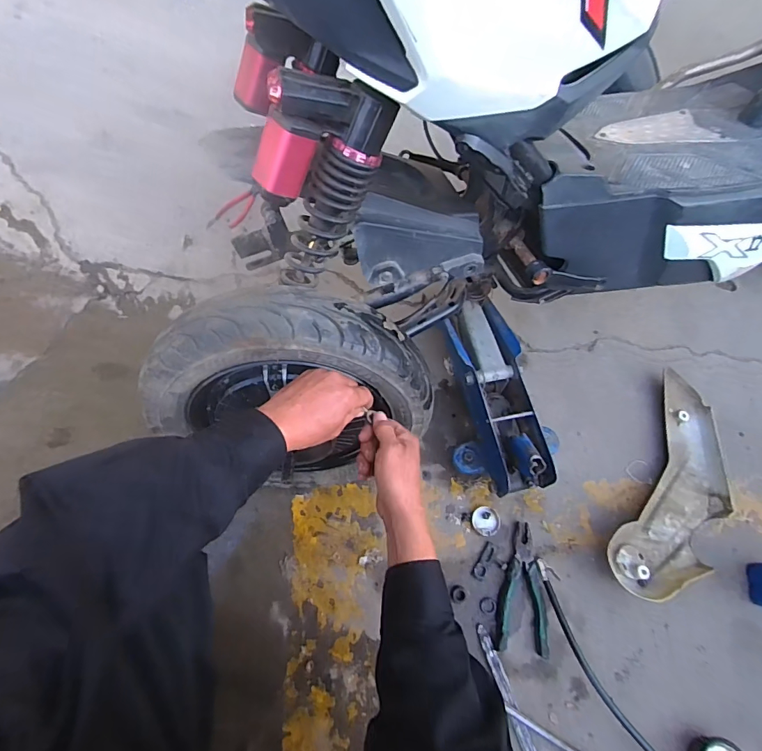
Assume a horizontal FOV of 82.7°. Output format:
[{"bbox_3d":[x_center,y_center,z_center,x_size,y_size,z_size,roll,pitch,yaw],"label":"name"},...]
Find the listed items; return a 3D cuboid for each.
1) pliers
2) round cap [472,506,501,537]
[{"bbox_3d":[0.232,0.344,0.710,0.085,0.016,0.190,7,69,0],"label":"pliers"},{"bbox_3d":[0.183,0.252,0.748,0.047,0.011,0.048,1,69,-3],"label":"round cap"}]

